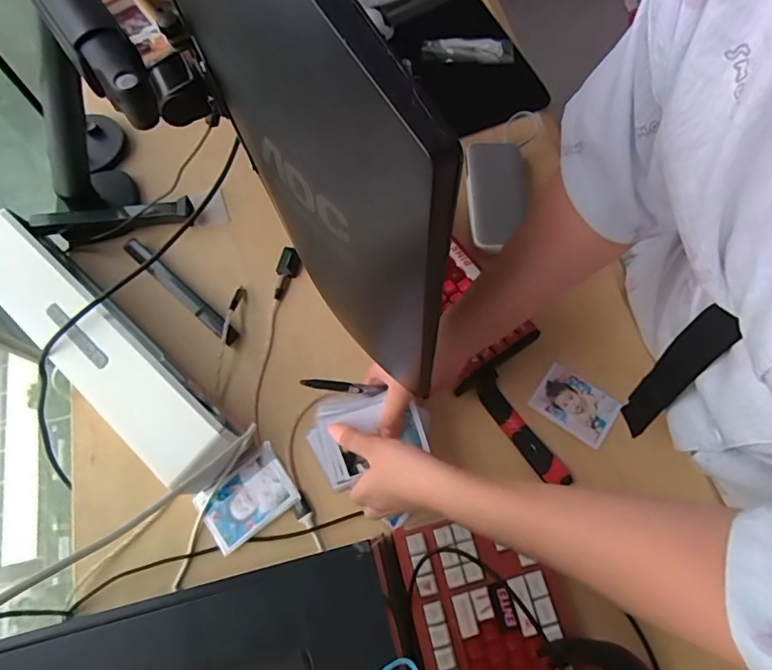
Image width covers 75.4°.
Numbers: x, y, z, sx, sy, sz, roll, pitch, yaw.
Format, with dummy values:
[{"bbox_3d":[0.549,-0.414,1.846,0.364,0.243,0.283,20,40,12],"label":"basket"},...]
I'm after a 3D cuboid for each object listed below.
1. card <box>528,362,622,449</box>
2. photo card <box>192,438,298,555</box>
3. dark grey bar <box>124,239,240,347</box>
[{"bbox_3d":[0.218,0.079,0.576,0.087,0.005,0.062,34,74,14],"label":"card"},{"bbox_3d":[-0.149,0.174,0.535,0.095,0.005,0.075,-34,71,-11],"label":"photo card"},{"bbox_3d":[-0.257,-0.056,0.619,0.195,0.021,0.019,39,75,15],"label":"dark grey bar"}]

